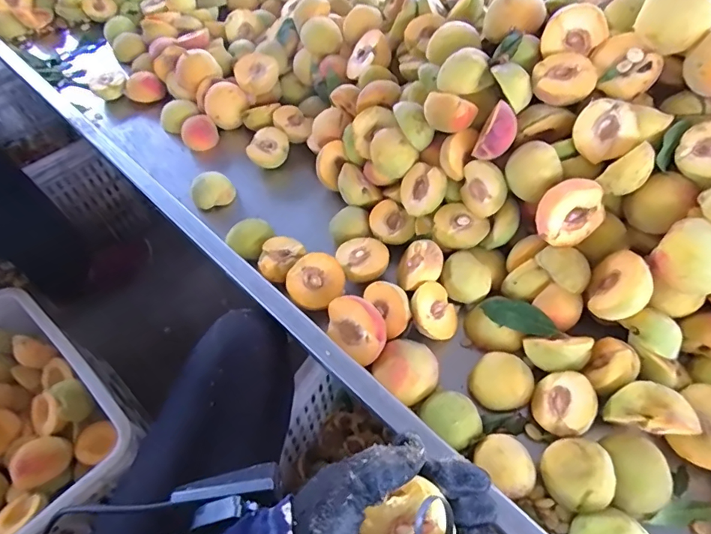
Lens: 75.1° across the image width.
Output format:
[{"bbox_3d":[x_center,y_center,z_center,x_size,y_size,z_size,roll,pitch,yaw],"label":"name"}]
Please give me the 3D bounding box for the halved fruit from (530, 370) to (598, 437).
[{"bbox_3d":[0.195,0.127,0.422,0.056,0.030,0.056,-53,38,7],"label":"halved fruit"}]

